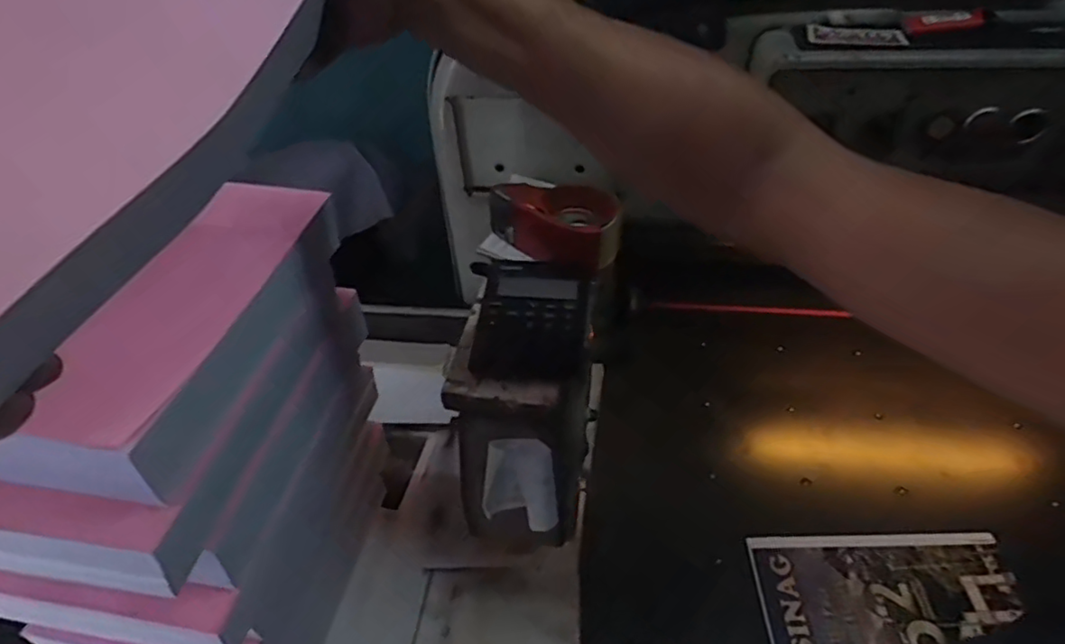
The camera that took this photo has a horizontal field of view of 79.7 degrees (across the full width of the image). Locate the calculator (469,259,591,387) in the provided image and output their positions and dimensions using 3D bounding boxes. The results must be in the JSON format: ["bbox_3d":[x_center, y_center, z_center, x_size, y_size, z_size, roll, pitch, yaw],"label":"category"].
[{"bbox_3d":[0.000,-0.006,0.627,0.104,0.027,0.157,2,44,7],"label":"calculator"}]

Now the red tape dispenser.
[{"bbox_3d":[0.034,-0.117,0.702,0.133,0.068,0.096,33,55,32],"label":"red tape dispenser"}]

